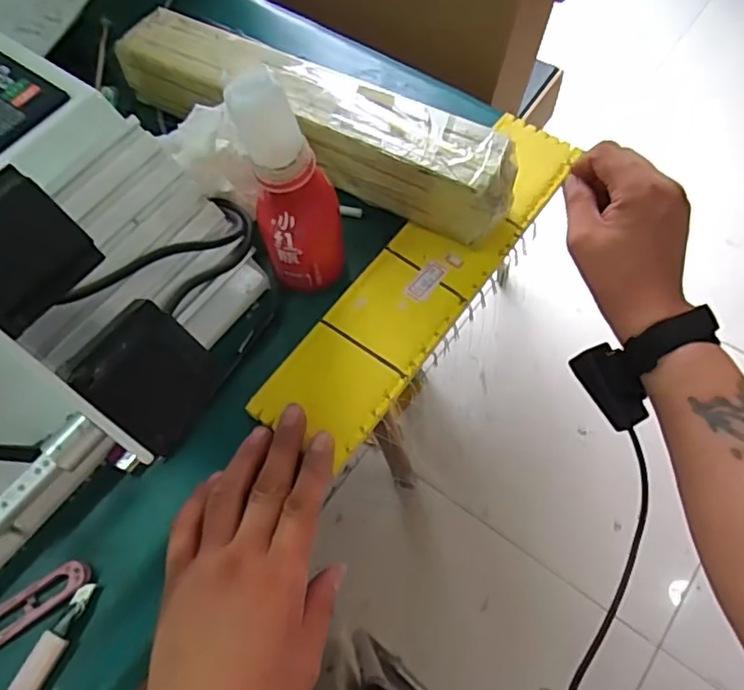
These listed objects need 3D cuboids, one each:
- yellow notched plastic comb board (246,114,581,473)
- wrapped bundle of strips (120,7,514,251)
[{"bbox_3d":[0.049,-0.064,0.470,0.078,0.010,0.341,32,69,18],"label":"yellow notched plastic comb board"},{"bbox_3d":[-0.053,-0.193,0.500,0.372,0.061,0.076,28,69,16],"label":"wrapped bundle of strips"}]

